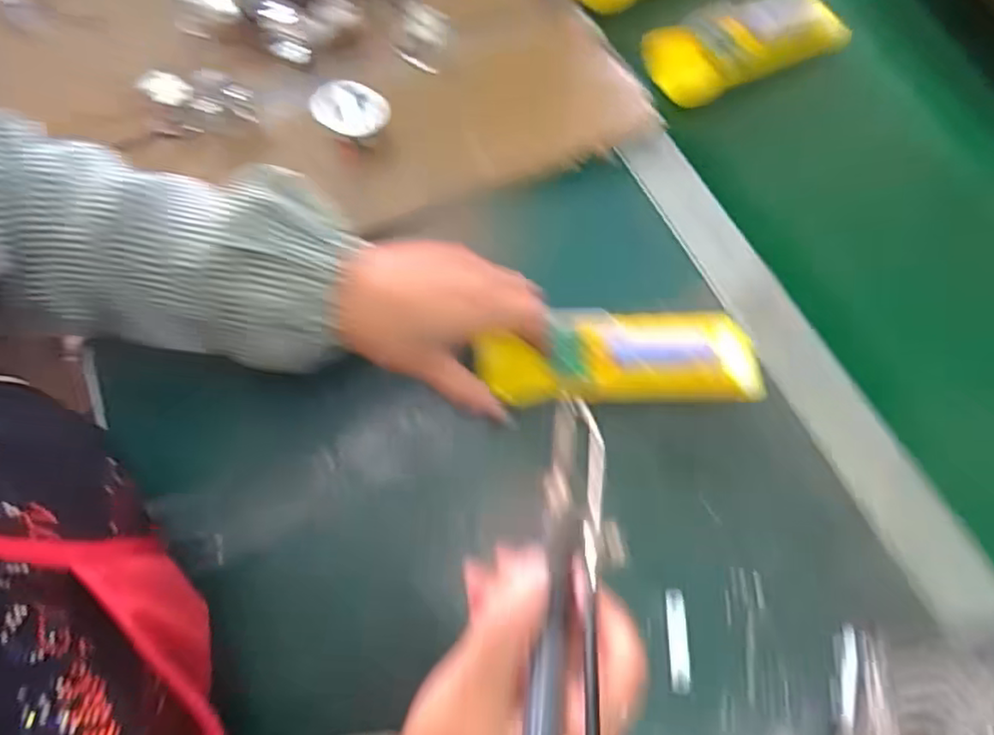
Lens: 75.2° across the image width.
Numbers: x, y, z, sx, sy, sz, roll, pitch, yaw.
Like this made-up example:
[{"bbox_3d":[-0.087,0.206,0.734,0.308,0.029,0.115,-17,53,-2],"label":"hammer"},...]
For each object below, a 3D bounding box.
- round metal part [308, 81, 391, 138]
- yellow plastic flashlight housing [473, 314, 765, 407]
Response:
[{"bbox_3d":[-0.107,-0.189,0.472,0.054,0.010,0.044,13,70,-3],"label":"round metal part"},{"bbox_3d":[0.074,-0.005,0.394,0.166,0.026,0.052,-3,64,1],"label":"yellow plastic flashlight housing"}]

